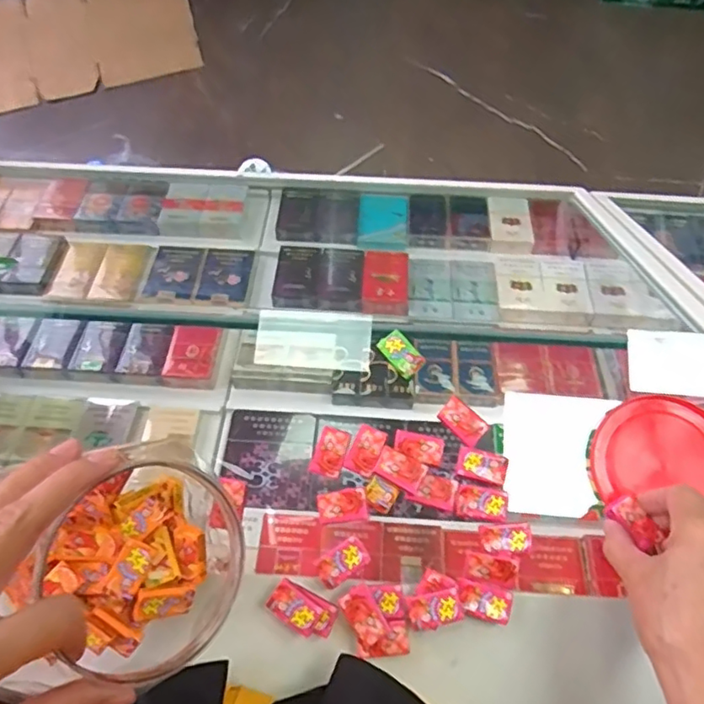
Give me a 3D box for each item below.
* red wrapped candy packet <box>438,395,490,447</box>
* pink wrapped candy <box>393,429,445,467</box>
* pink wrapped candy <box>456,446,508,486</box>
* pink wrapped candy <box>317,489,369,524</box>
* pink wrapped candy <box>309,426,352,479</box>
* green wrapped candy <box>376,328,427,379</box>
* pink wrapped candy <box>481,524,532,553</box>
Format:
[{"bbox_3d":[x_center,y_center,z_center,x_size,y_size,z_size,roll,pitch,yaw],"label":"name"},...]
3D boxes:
[{"bbox_3d":[0.083,0.052,0.434,0.035,0.004,0.022,41,78,11],"label":"red wrapped candy packet"},{"bbox_3d":[0.049,0.071,0.427,0.036,0.006,0.020,16,75,5],"label":"pink wrapped candy"},{"bbox_3d":[0.096,0.083,0.425,0.034,0.004,0.021,15,75,4],"label":"pink wrapped candy"},{"bbox_3d":[-0.007,0.109,0.411,0.035,0.006,0.021,-4,74,-1],"label":"pink wrapped candy"},{"bbox_3d":[-0.016,0.073,0.424,0.022,0.005,0.036,19,75,5],"label":"pink wrapped candy"},{"bbox_3d":[0.038,0.001,0.448,0.023,0.009,0.035,-41,78,-10],"label":"green wrapped candy"},{"bbox_3d":[0.109,0.131,0.407,0.034,0.004,0.019,-4,57,5],"label":"pink wrapped candy"}]

